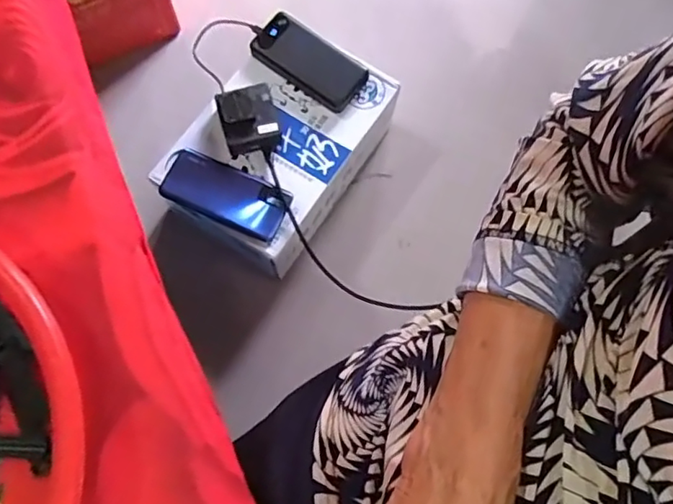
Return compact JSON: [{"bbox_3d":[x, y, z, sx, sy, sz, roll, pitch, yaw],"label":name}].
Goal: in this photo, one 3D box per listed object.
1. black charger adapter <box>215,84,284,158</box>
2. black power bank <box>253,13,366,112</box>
[{"bbox_3d":[-0.115,-0.174,0.757,0.072,0.044,0.087,-14,74,-6],"label":"black charger adapter"},{"bbox_3d":[-0.038,-0.261,0.786,0.158,0.020,0.074,36,76,9],"label":"black power bank"}]

